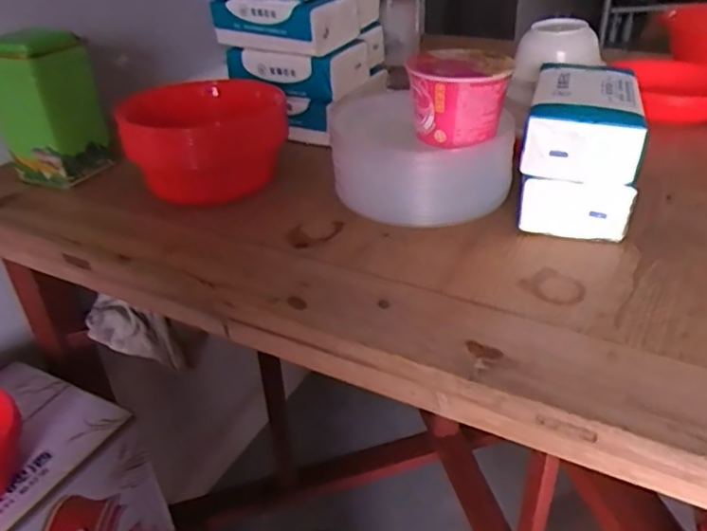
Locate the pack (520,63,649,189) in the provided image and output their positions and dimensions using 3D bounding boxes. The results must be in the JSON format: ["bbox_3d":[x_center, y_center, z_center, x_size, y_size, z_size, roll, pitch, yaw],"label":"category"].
[{"bbox_3d":[0.210,-0.137,0.550,0.094,0.060,0.154,7,35,16],"label":"pack"}]

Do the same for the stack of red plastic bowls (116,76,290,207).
[{"bbox_3d":[-0.168,-0.140,0.671,0.172,0.095,0.159,-15,34,-19],"label":"stack of red plastic bowls"}]

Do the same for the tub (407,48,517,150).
[{"bbox_3d":[0.101,-0.165,0.575,0.095,0.068,0.100,-2,33,2],"label":"tub"}]

